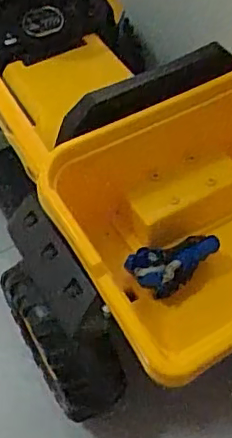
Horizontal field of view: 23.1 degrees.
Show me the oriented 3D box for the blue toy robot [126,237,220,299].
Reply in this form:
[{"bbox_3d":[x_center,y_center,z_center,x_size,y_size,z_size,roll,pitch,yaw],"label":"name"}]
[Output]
[{"bbox_3d":[0.082,0.060,0.781,0.125,0.067,0.072,-14,56,-10],"label":"blue toy robot"}]

